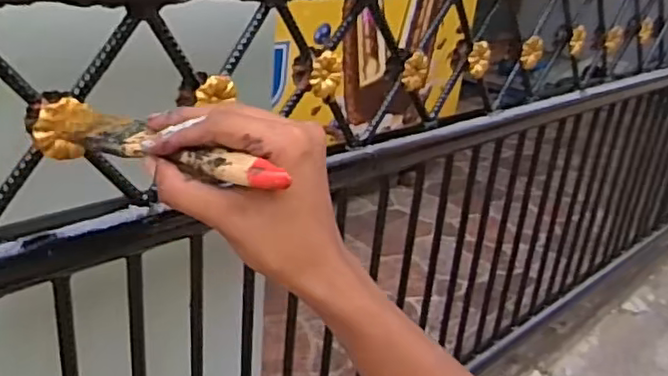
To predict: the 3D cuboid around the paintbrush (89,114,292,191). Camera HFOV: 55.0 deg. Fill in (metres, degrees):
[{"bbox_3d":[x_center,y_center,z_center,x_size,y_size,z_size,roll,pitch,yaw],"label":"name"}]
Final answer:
[{"bbox_3d":[-0.090,-0.020,0.367,0.143,0.014,0.025,15,25,27],"label":"paintbrush"}]

